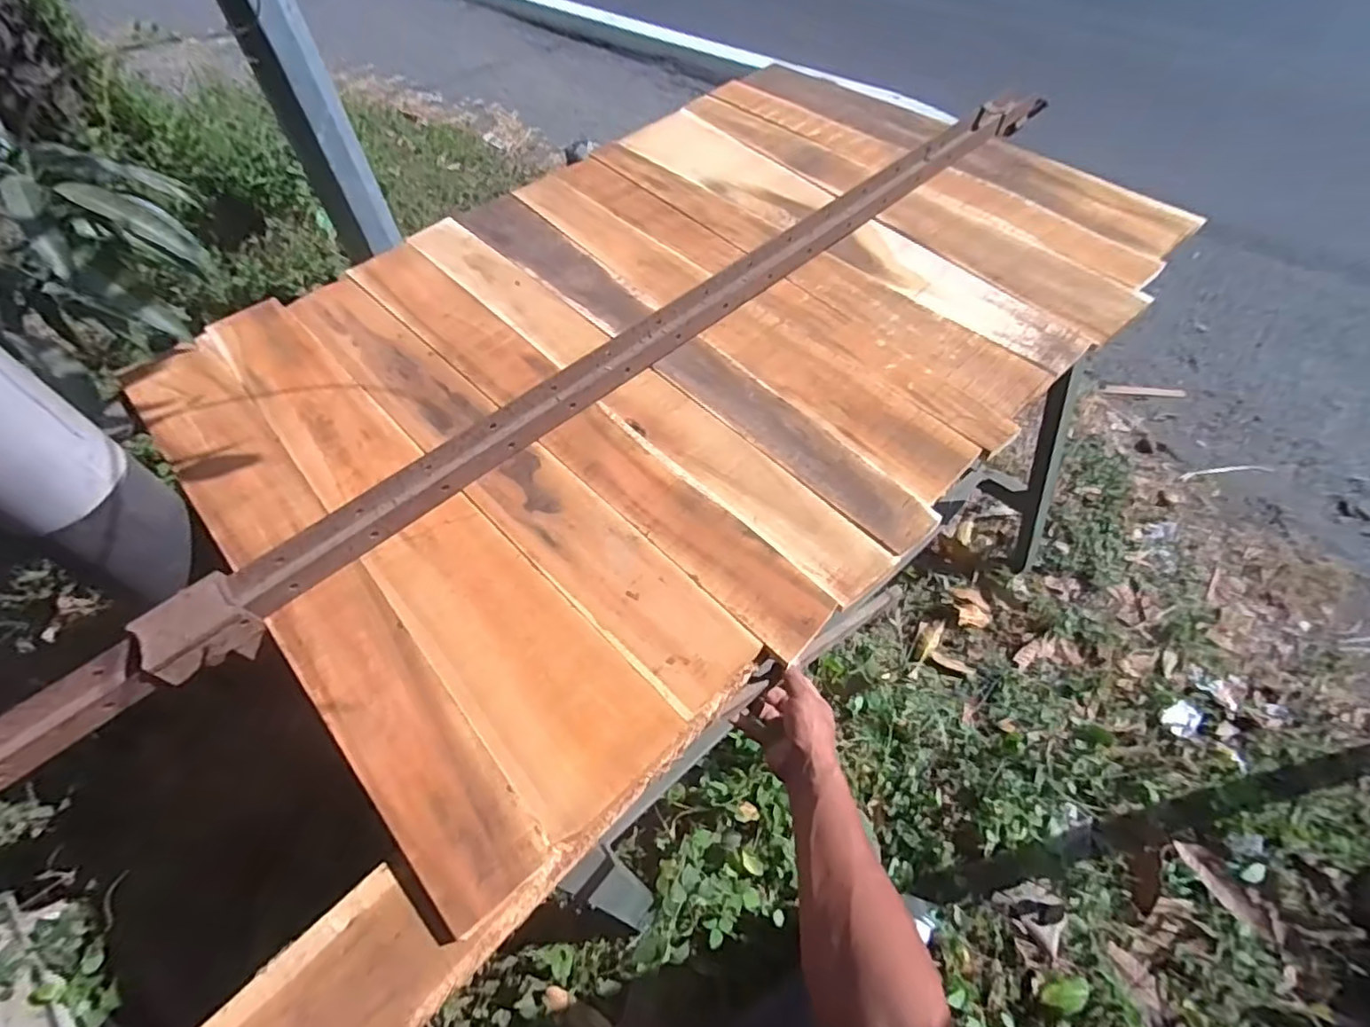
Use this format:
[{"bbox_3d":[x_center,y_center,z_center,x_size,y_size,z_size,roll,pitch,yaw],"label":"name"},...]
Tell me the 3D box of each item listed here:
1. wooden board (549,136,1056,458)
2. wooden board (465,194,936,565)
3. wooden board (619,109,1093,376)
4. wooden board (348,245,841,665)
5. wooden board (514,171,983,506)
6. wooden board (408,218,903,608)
[{"bbox_3d":[0.128,-0.438,1.030,0.182,0.026,0.994,-38,63,-21],"label":"wooden board"},{"bbox_3d":[-0.050,-0.278,0.940,0.105,0.013,1.003,-37,63,-20],"label":"wooden board"},{"bbox_3d":[0.258,-0.542,1.097,0.168,0.017,0.982,-36,63,-19],"label":"wooden board"},{"bbox_3d":[-0.199,-0.164,0.883,0.109,0.011,1.014,-40,64,-21],"label":"wooden board"},{"bbox_3d":[0.028,-0.347,0.981,0.125,0.013,0.970,-37,63,-20],"label":"wooden board"},{"bbox_3d":[-0.122,-0.221,0.910,0.101,0.017,1.002,-38,63,-20],"label":"wooden board"}]

